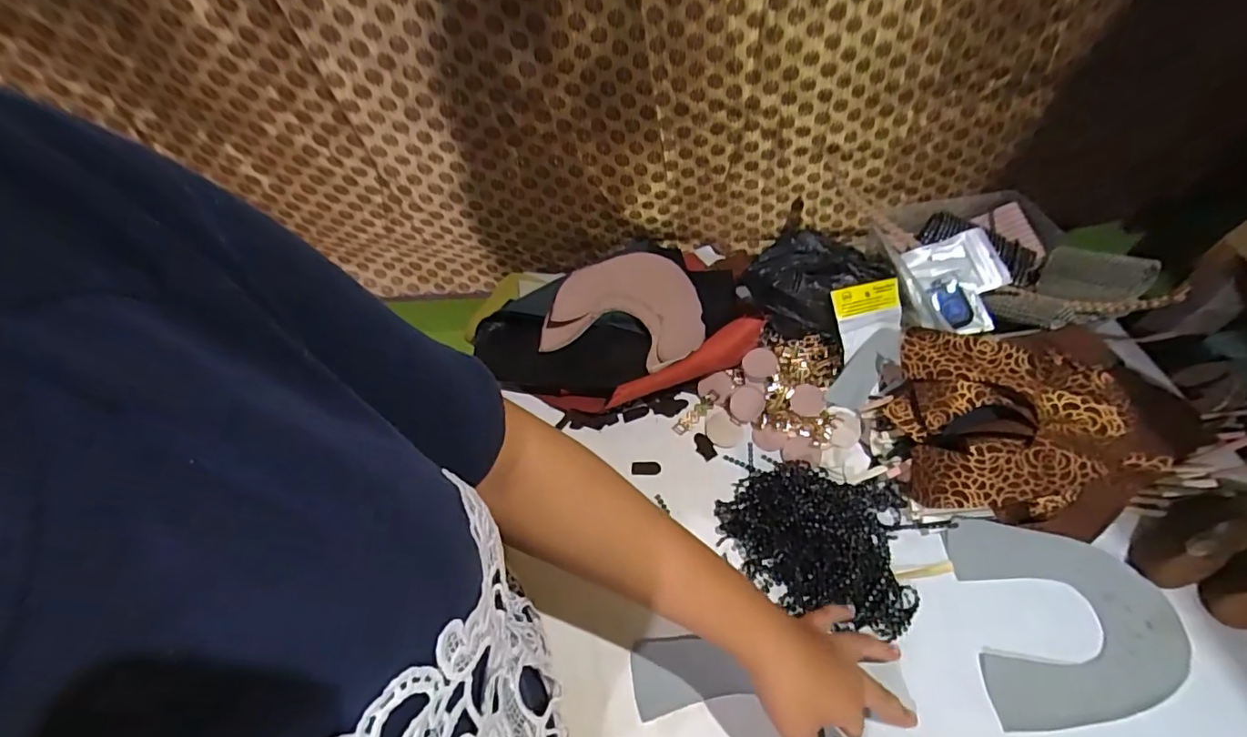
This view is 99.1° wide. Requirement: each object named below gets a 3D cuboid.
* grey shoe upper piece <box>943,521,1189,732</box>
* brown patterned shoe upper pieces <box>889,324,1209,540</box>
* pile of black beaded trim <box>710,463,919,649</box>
[{"bbox_3d":[0.361,0.199,0.421,0.161,0.017,0.144,1,55,2],"label":"grey shoe upper piece"},{"bbox_3d":[0.350,0.055,0.474,0.199,0.091,0.166,1,55,2],"label":"brown patterned shoe upper pieces"},{"bbox_3d":[0.164,0.143,0.452,0.164,0.034,0.136,11,56,10],"label":"pile of black beaded trim"}]

